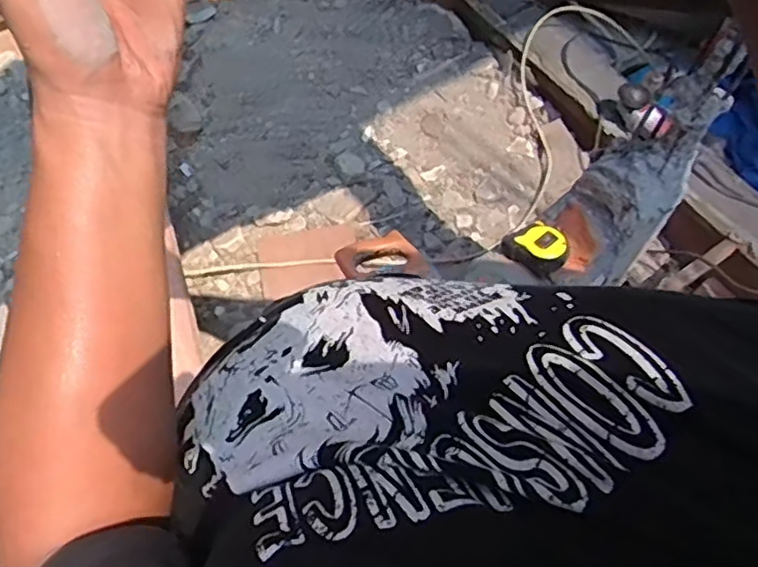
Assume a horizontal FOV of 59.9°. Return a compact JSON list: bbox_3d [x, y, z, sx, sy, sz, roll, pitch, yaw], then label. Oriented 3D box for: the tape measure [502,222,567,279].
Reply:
[{"bbox_3d":[0.256,-0.062,1.066,0.100,0.044,0.081,30,61,14],"label":"tape measure"}]

